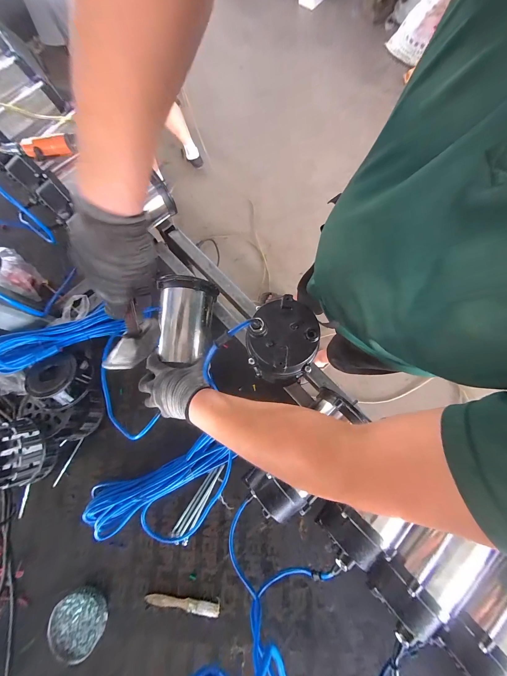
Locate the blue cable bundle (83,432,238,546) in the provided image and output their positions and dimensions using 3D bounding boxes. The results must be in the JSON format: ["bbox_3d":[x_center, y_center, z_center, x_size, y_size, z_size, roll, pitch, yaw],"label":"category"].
[{"bbox_3d":[-0.180,0.345,0.535,0.328,0.044,0.180,-25,78,-5],"label":"blue cable bundle"}]

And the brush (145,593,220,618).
[{"bbox_3d":[-0.147,0.553,0.506,0.153,0.008,0.028,4,77,2],"label":"brush"}]

